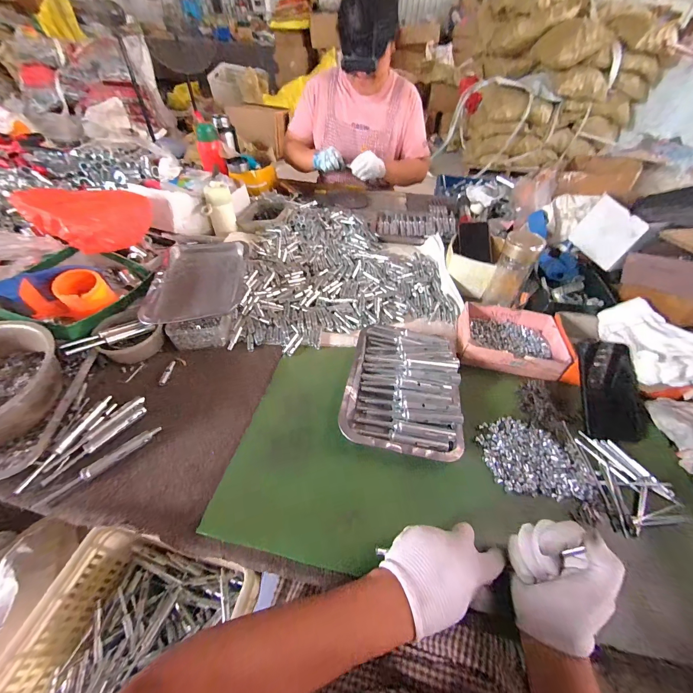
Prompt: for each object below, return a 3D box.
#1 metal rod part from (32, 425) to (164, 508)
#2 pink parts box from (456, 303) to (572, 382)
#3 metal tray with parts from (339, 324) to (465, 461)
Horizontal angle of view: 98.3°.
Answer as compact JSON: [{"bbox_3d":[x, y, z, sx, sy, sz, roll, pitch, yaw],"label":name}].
[{"bbox_3d":[-0.344,0.165,0.422,0.018,0.014,0.156,34,54,26],"label":"metal rod part"},{"bbox_3d":[0.316,-0.015,0.588,0.174,0.050,0.149,11,48,7],"label":"pink parts box"},{"bbox_3d":[0.098,0.059,0.507,0.185,0.047,0.248,9,47,6],"label":"metal tray with parts"}]

